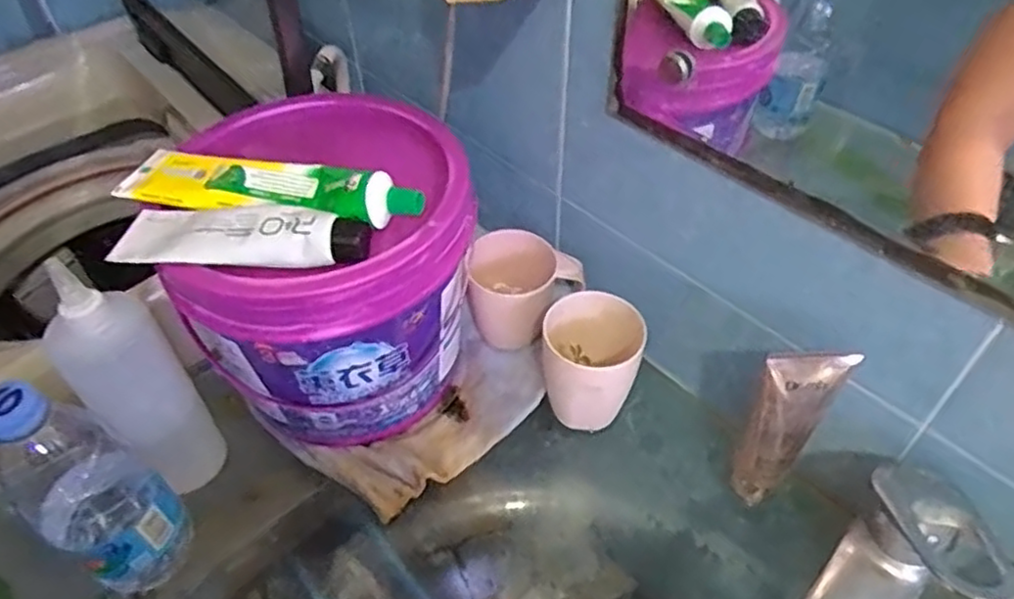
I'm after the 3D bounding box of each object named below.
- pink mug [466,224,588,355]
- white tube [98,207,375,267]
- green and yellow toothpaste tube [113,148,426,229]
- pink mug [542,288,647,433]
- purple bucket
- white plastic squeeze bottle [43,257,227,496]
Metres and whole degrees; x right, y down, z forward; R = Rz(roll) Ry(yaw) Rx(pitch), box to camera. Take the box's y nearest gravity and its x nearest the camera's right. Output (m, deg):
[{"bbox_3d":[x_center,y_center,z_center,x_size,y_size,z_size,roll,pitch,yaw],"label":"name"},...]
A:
[{"bbox_3d":[0.012,-0.007,0.602,0.100,0.098,0.074,-9,47,-7],"label":"pink mug"},{"bbox_3d":[-0.169,-0.042,0.433,0.162,0.024,0.045,5,47,7],"label":"white tube"},{"bbox_3d":[-0.161,-0.081,0.464,0.213,0.025,0.051,9,47,10],"label":"green and yellow toothpaste tube"},{"bbox_3d":[0.067,0.056,0.549,0.072,0.104,0.071,5,47,7],"label":"pink mug"},{"bbox_3d":[-0.142,-0.011,0.558,0.213,0.208,0.226,-31,53,-25],"label":"purple bucket"},{"bbox_3d":[-0.252,0.068,0.477,0.062,0.193,0.060,33,55,28],"label":"white plastic squeeze bottle"}]

